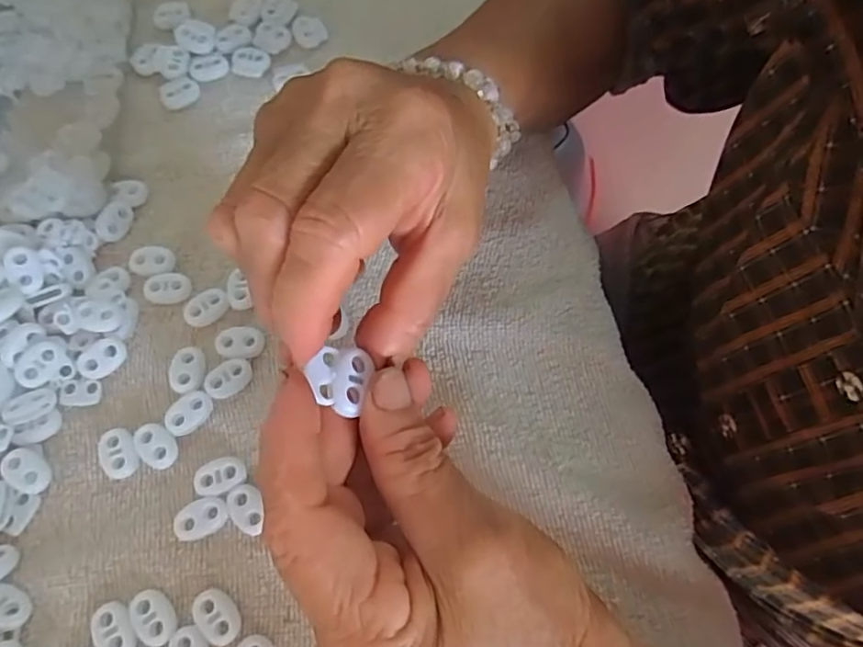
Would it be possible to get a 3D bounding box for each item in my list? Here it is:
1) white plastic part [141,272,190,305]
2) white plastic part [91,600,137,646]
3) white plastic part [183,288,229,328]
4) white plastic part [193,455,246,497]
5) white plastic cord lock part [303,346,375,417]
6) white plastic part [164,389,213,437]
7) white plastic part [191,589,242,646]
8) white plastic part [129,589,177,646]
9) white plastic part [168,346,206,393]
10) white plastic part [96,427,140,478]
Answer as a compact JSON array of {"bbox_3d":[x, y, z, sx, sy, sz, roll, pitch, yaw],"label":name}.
[{"bbox_3d":[-0.130,-0.018,0.297,0.022,0.005,0.015,-16,69,-6],"label":"white plastic part"},{"bbox_3d":[-0.126,0.121,0.238,0.015,0.004,0.022,-29,71,-11],"label":"white plastic part"},{"bbox_3d":[-0.110,-0.008,0.295,0.022,0.006,0.015,-37,73,-14],"label":"white plastic part"},{"bbox_3d":[-0.092,0.066,0.263,0.022,0.006,0.016,-13,68,-5],"label":"white plastic part"},{"bbox_3d":[-0.027,0.016,0.183,0.017,0.008,0.019,-4,67,-4],"label":"white plastic cord lock part"},{"bbox_3d":[-0.110,0.040,0.274,0.022,0.005,0.015,-41,73,-15],"label":"white plastic part"},{"bbox_3d":[-0.086,0.117,0.241,0.015,0.004,0.023,-40,73,-15],"label":"white plastic part"},{"bbox_3d":[-0.111,0.116,0.239,0.014,0.004,0.022,-35,72,-13],"label":"white plastic part"},{"bbox_3d":[-0.113,0.022,0.281,0.015,0.007,0.022,-10,68,-4],"label":"white plastic part"},{"bbox_3d":[-0.138,0.057,0.268,0.016,0.006,0.022,-25,70,-10],"label":"white plastic part"}]

